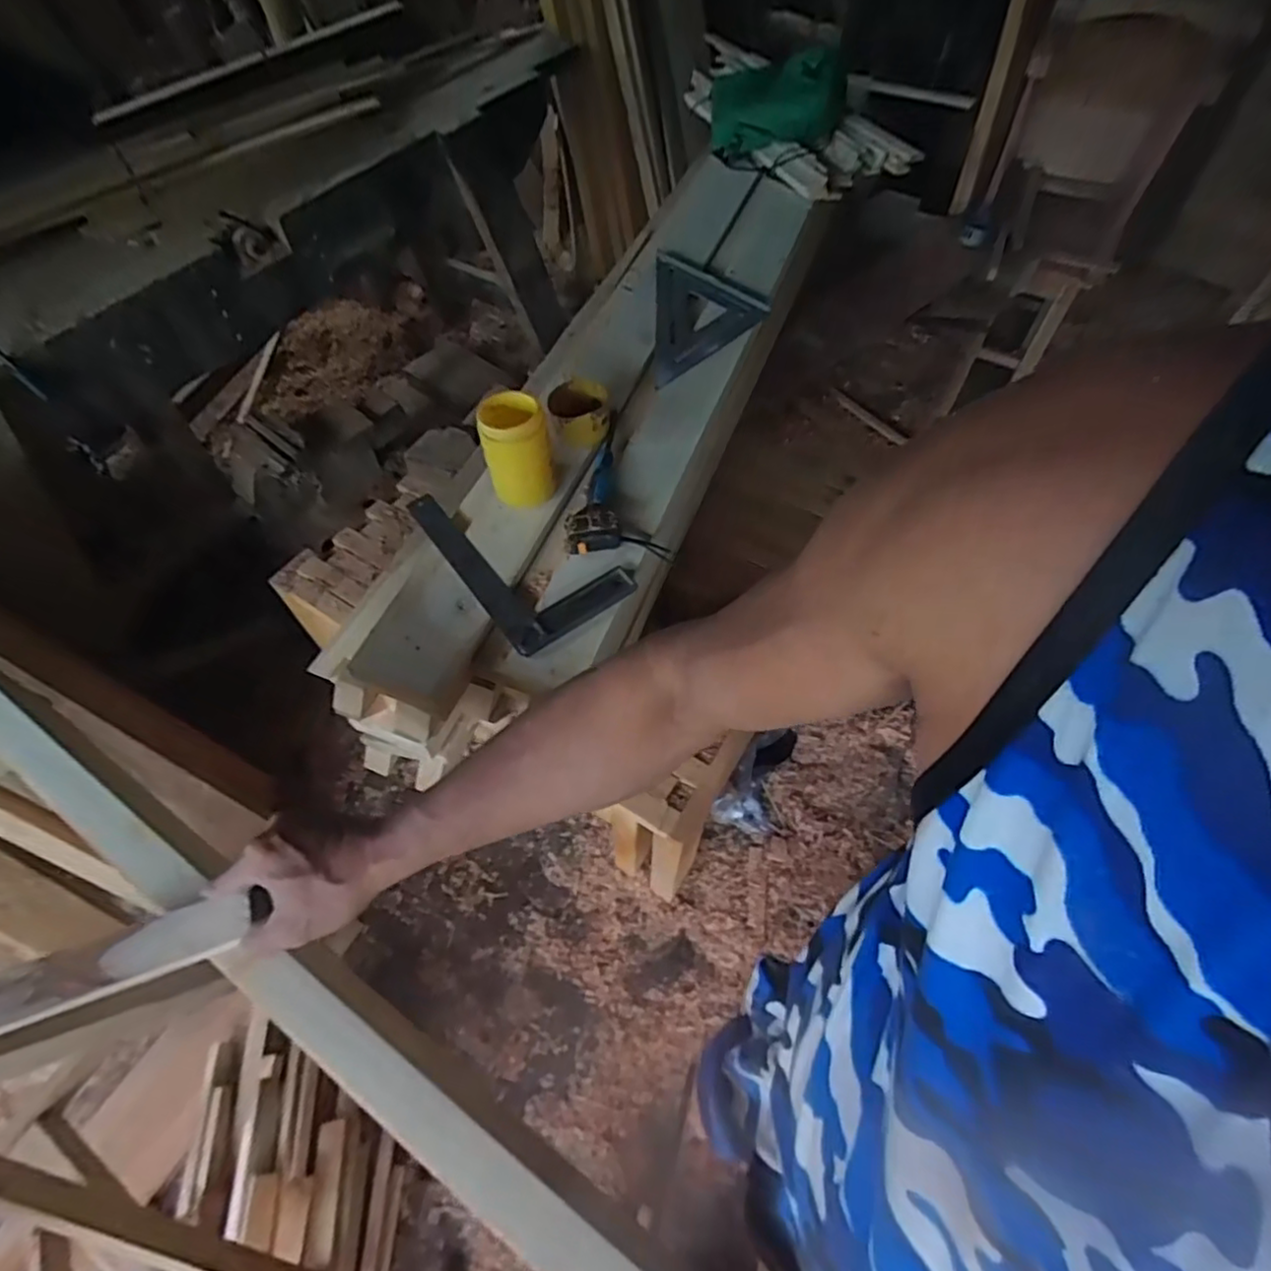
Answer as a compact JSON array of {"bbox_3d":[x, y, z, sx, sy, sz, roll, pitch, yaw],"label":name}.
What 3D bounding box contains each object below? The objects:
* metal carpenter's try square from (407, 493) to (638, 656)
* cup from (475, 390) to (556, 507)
[{"bbox_3d":[-0.170,-0.131,0.951,0.186,0.011,0.340,-33,63,-19],"label":"metal carpenter's try square"},{"bbox_3d":[-0.174,-0.270,0.973,0.099,0.140,0.092,-8,58,-5],"label":"cup"}]

